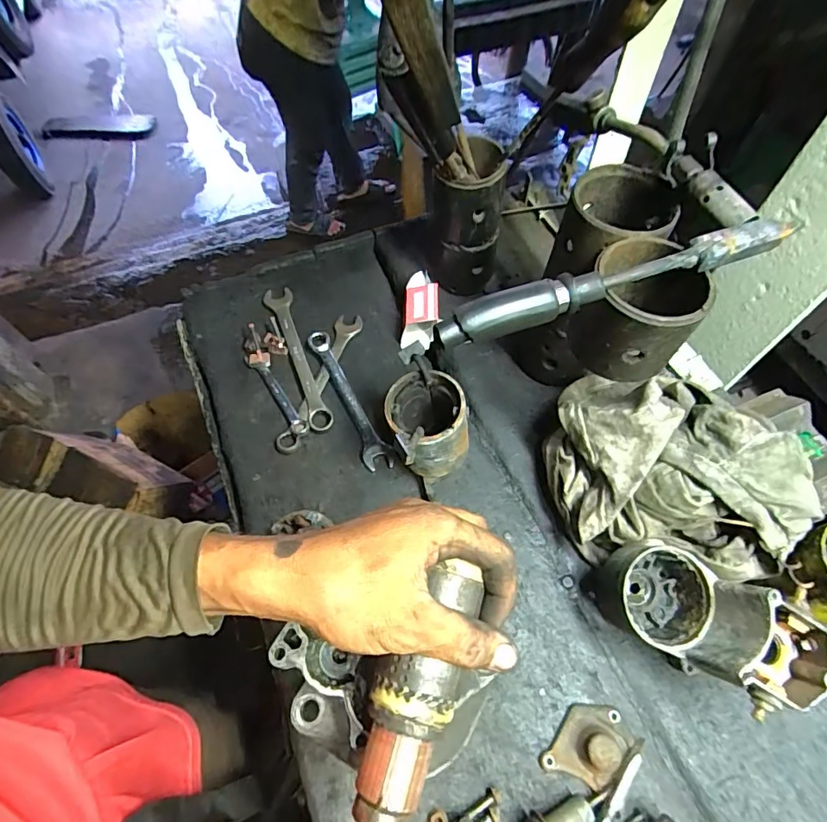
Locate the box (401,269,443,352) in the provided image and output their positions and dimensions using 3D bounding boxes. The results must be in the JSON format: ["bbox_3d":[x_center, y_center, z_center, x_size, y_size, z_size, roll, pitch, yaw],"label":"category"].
[{"bbox_3d":[0.011,-0.127,0.623,0.046,0.045,0.105,6,60,3],"label":"box"}]

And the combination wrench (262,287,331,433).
[{"bbox_3d":[-0.142,-0.075,0.604,0.035,0.016,0.221,-21,62,-12],"label":"combination wrench"}]

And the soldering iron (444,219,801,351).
[{"bbox_3d":[0.143,-0.094,0.351,0.259,0.025,0.024,-16,61,-10],"label":"soldering iron"}]

